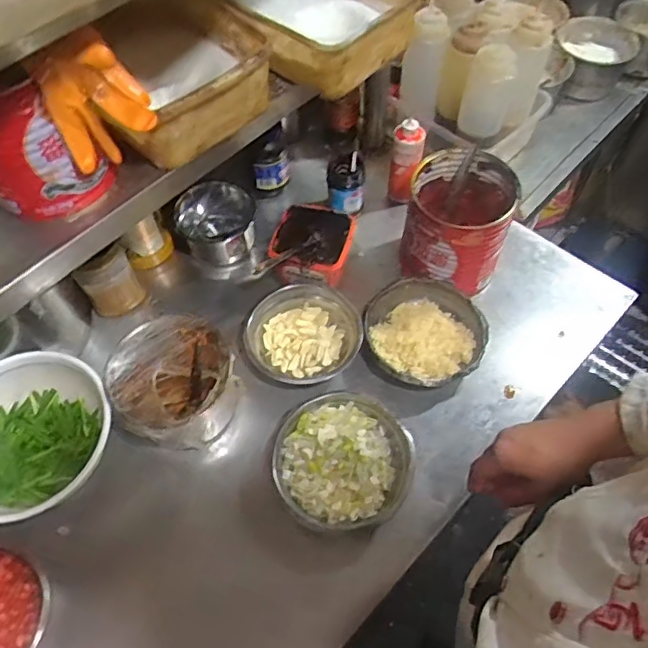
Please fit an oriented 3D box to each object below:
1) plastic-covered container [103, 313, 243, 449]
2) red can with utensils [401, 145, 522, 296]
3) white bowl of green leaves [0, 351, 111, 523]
[{"bbox_3d":[-0.199,0.082,0.767,0.149,0.121,0.140,-1,59,1],"label":"plastic-covered container"},{"bbox_3d":[0.201,-0.153,0.870,0.155,0.140,0.157,14,60,10],"label":"red can with utensils"},{"bbox_3d":[-0.371,0.143,0.716,0.204,0.073,0.197,-1,59,1],"label":"white bowl of green leaves"}]

